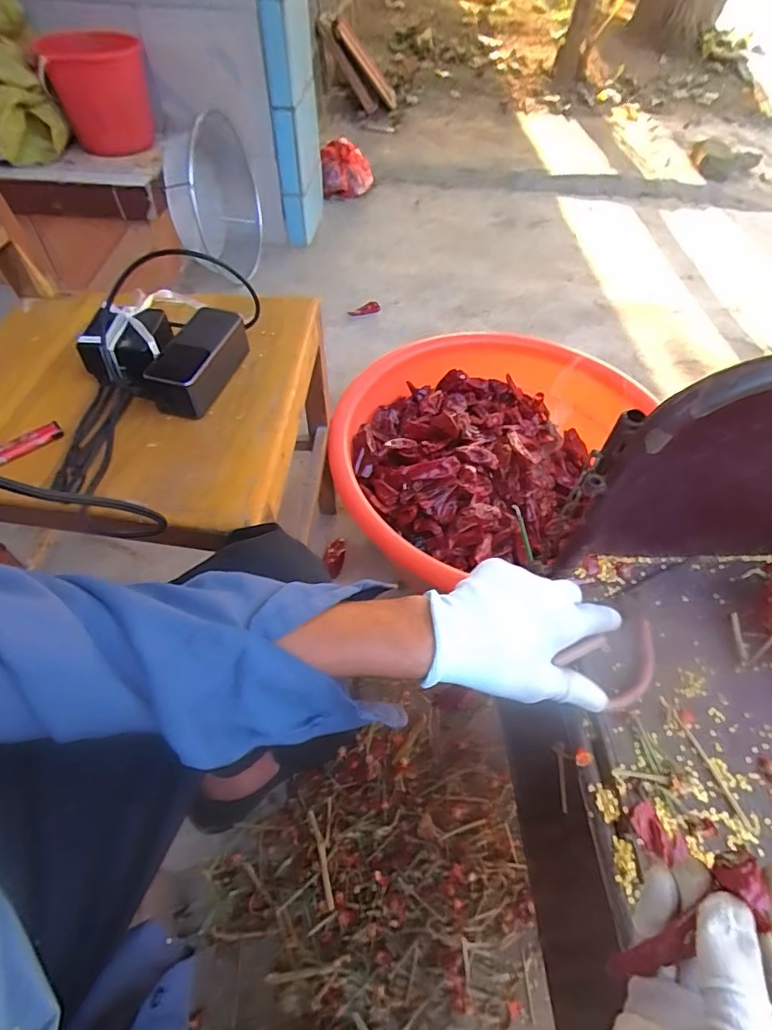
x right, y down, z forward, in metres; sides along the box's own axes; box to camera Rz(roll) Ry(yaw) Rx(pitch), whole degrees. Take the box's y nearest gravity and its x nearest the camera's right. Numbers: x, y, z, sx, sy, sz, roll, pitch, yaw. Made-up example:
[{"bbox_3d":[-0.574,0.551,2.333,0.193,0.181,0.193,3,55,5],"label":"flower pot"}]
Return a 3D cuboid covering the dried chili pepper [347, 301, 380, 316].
[{"bbox_3d":[-0.061,-0.573,1.442,0.089,0.017,0.031,-16,55,4],"label":"dried chili pepper"}]

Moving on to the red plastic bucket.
[{"bbox_3d":[-0.659,-0.967,1.197,0.230,0.235,0.204,-19,57,-14],"label":"red plastic bucket"}]

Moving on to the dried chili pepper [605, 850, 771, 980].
[{"bbox_3d":[0.135,0.185,0.233,0.087,0.010,0.022,-50,61,15],"label":"dried chili pepper"}]

